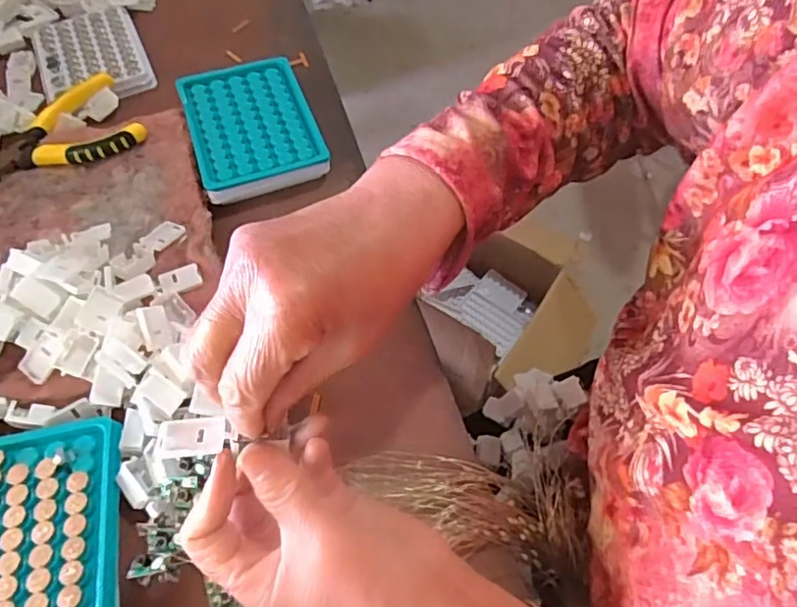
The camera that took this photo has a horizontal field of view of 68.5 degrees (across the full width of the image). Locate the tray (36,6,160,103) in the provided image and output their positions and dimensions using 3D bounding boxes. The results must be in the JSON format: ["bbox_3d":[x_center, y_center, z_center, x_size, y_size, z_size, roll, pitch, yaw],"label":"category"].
[{"bbox_3d":[-0.286,-0.232,0.544,0.091,0.011,0.137,-21,59,-15],"label":"tray"}]

